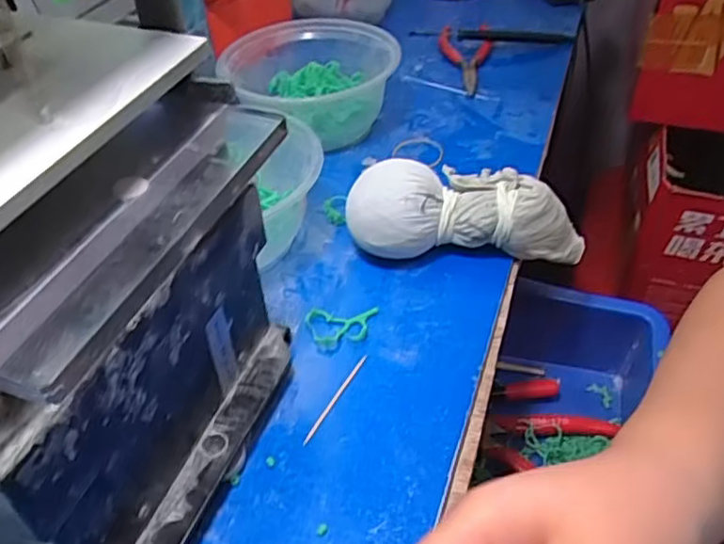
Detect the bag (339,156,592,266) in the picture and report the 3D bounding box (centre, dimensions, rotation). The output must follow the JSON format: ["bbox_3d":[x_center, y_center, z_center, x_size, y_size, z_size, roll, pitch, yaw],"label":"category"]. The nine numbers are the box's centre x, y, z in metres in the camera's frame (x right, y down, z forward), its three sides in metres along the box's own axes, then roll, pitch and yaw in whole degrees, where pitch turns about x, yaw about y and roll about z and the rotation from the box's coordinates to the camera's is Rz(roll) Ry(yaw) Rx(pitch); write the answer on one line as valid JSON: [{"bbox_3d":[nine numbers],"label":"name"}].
[{"bbox_3d":[0.066,-0.036,0.397,0.146,0.048,0.055,-1,43,2],"label":"bag"}]

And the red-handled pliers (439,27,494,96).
[{"bbox_3d":[0.093,-0.192,0.584,0.047,0.024,0.105,2,43,6],"label":"red-handled pliers"}]

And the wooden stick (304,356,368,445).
[{"bbox_3d":[-0.013,0.063,0.331,0.004,0.004,0.059,21,48,24],"label":"wooden stick"}]

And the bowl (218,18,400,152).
[{"bbox_3d":[-0.040,-0.146,0.510,0.124,0.063,0.127,-2,43,2],"label":"bowl"}]

